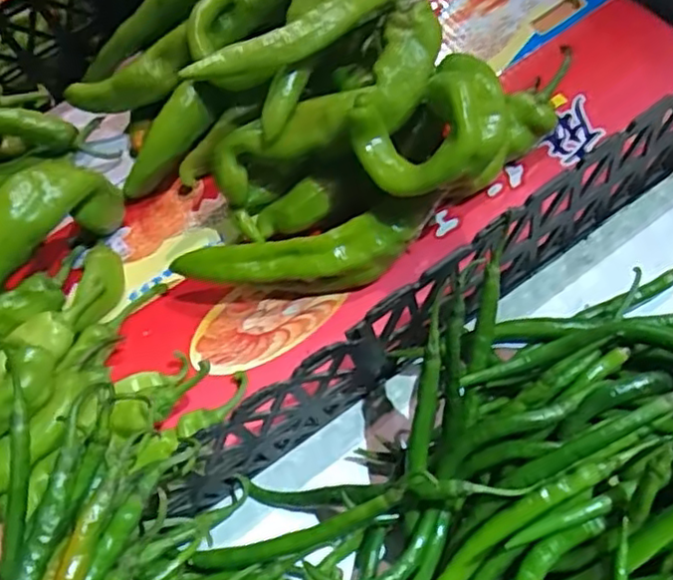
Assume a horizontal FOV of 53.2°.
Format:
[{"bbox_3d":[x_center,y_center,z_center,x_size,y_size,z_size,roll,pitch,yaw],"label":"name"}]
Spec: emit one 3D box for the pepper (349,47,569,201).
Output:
[{"bbox_3d":[0.095,-0.133,0.502,0.102,0.093,0.179,33,53,20],"label":"pepper"}]

